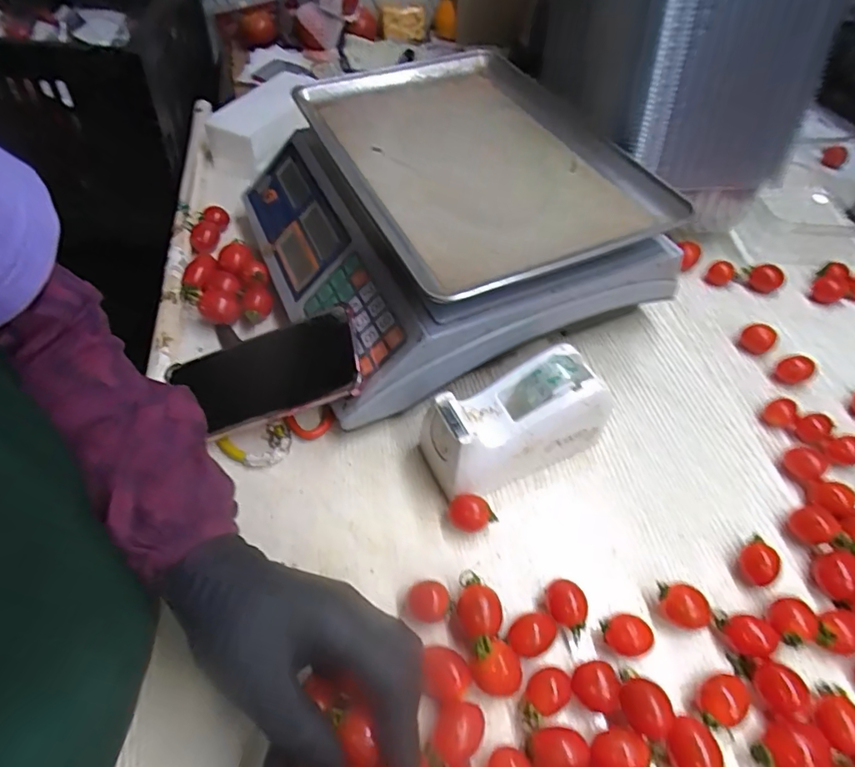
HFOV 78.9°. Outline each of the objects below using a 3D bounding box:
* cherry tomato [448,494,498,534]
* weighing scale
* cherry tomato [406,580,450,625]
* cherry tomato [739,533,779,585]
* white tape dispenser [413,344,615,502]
[{"bbox_3d":[0.031,0.094,0.372,0.023,0.024,0.029,-33,60,-22],"label":"cherry tomato"},{"bbox_3d":[0.005,-0.163,0.503,0.319,0.122,0.362,-19,56,-14],"label":"weighing scale"},{"bbox_3d":[0.001,0.141,0.333,0.026,0.018,0.024,9,54,6],"label":"cherry tomato"},{"bbox_3d":[0.222,0.120,0.348,0.027,0.021,0.024,-27,58,-19],"label":"cherry tomato"},{"bbox_3d":[0.066,0.027,0.388,0.135,0.078,0.063,-19,56,-14],"label":"white tape dispenser"}]

